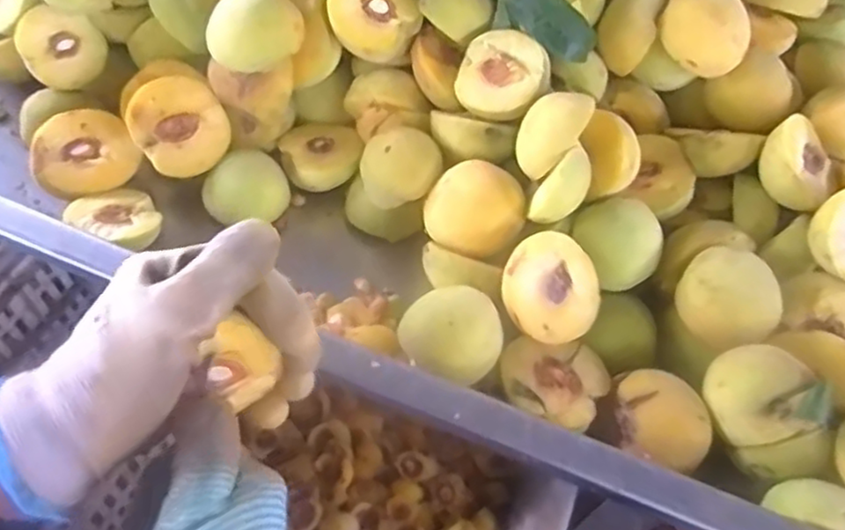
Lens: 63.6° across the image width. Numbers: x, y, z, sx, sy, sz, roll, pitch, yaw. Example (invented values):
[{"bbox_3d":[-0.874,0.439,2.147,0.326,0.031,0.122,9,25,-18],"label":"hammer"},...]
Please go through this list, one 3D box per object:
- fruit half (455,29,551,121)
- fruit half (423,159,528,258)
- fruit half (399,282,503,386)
[{"bbox_3d":[0.054,-0.120,0.439,0.056,0.028,0.057,-1,87,16],"label":"fruit half"},{"bbox_3d":[0.035,-0.034,0.430,0.058,0.032,0.058,-1,86,17],"label":"fruit half"},{"bbox_3d":[0.017,0.038,0.387,0.055,0.026,0.048,36,62,17],"label":"fruit half"}]

